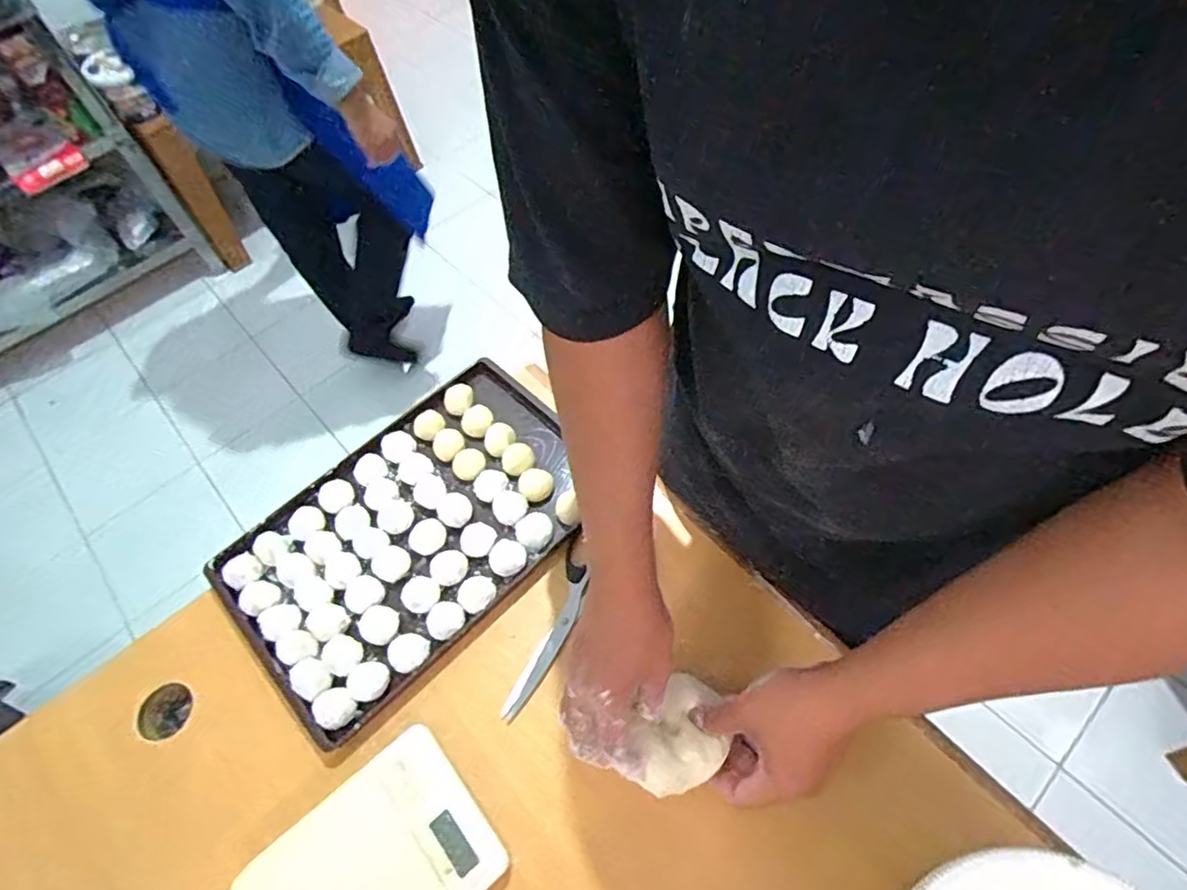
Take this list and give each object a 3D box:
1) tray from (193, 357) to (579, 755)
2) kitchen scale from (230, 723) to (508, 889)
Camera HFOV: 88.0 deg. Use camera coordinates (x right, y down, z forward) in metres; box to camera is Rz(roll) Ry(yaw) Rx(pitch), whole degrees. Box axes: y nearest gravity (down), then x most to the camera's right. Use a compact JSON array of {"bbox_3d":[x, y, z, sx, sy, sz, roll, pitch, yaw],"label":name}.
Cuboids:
[{"bbox_3d":[-0.181,0.079,0.632,0.362,0.026,0.234,-41,64,-20],"label":"tray"},{"bbox_3d":[-0.173,0.330,0.476,0.174,0.025,0.135,-37,63,-18],"label":"kitchen scale"}]

